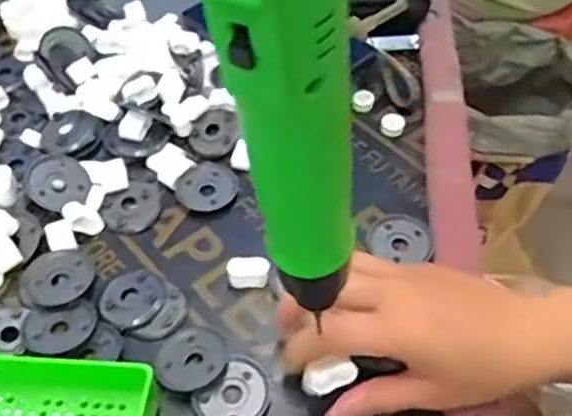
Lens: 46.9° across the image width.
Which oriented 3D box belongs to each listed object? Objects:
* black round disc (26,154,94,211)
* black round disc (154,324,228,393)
[{"bbox_3d":[-0.157,-0.017,0.455,0.042,0.013,0.042,7,66,-16],"label":"black round disc"},{"bbox_3d":[-0.056,0.088,0.385,0.040,0.006,0.041,-1,51,1],"label":"black round disc"}]

